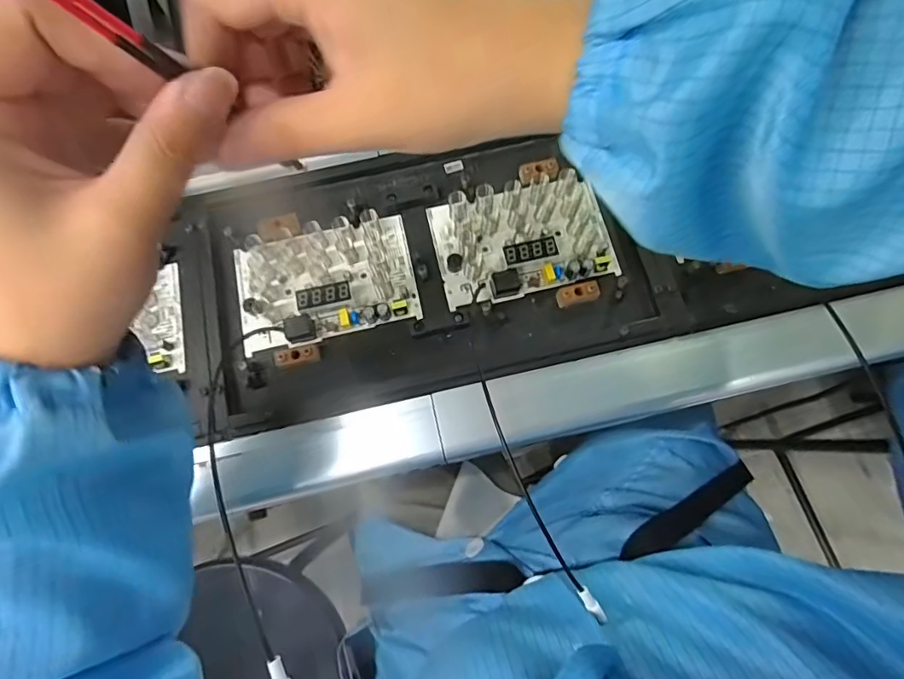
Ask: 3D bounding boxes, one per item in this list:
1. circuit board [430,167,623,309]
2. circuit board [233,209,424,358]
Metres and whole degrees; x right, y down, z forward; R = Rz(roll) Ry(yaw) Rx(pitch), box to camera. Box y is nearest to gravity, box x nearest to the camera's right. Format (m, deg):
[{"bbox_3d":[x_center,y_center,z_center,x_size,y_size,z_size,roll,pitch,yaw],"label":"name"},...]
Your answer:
[{"bbox_3d":[0.053,-0.081,0.382,0.128,0.030,0.087,-13,76,-3],"label":"circuit board"},{"bbox_3d":[-0.098,-0.046,0.381,0.134,0.019,0.087,-12,76,-3],"label":"circuit board"}]

